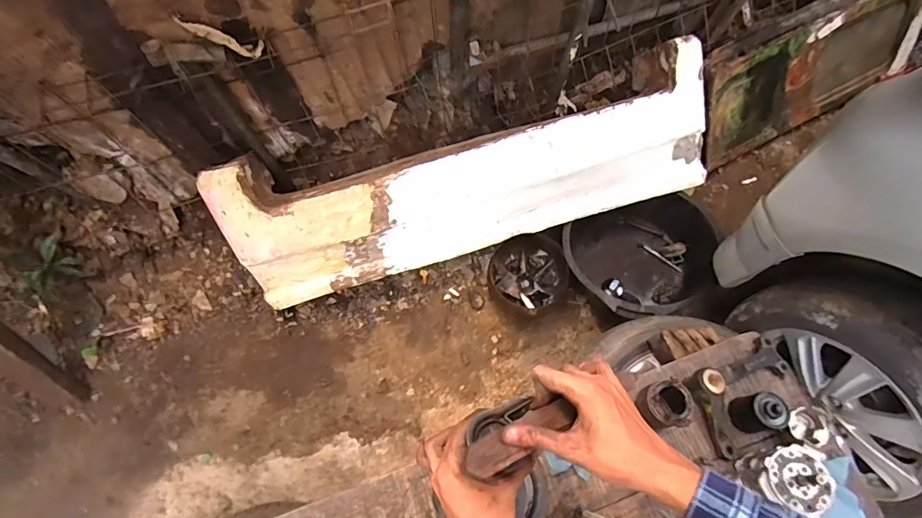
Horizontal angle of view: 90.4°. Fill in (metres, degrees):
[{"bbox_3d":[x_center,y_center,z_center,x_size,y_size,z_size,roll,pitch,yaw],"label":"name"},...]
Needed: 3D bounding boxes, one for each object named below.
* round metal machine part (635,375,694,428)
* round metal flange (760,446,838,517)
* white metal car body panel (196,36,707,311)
[{"bbox_3d":[0.350,0.254,0.784,0.069,0.082,0.074,-1,60,1],"label":"round metal machine part"},{"bbox_3d":[0.512,0.332,0.693,0.098,0.019,0.090,19,62,12],"label":"round metal flange"},{"bbox_3d":[0.047,-0.227,1.293,1.370,0.443,0.140,-15,35,-6],"label":"white metal car body panel"}]

